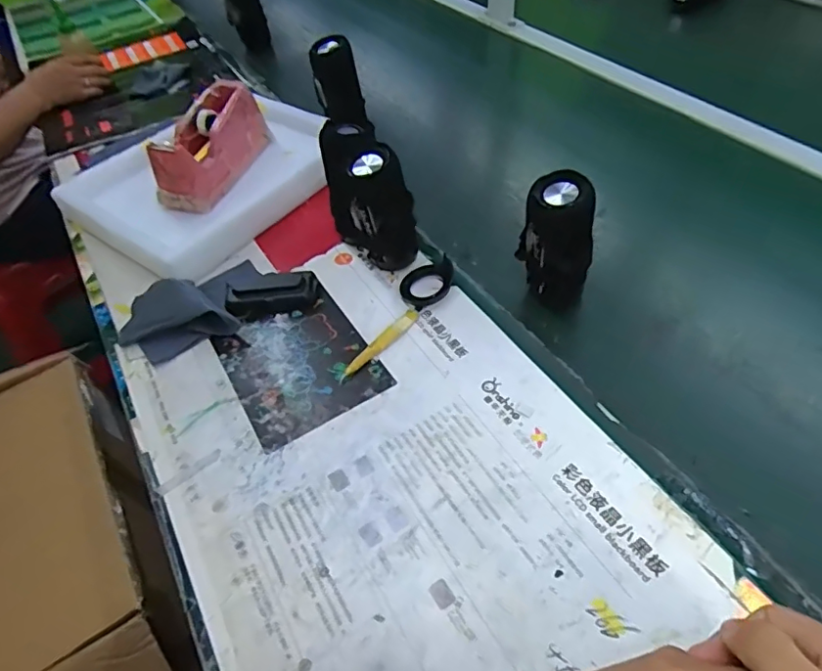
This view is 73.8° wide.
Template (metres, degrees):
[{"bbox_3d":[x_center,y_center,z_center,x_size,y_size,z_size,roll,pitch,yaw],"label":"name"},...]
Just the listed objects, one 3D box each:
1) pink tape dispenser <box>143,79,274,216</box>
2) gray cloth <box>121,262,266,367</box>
[{"bbox_3d":[-0.289,-0.270,0.786,0.074,0.097,0.199,12,51,16],"label":"pink tape dispenser"},{"bbox_3d":[-0.259,-0.040,0.639,0.166,0.035,0.108,-25,51,-16],"label":"gray cloth"}]

